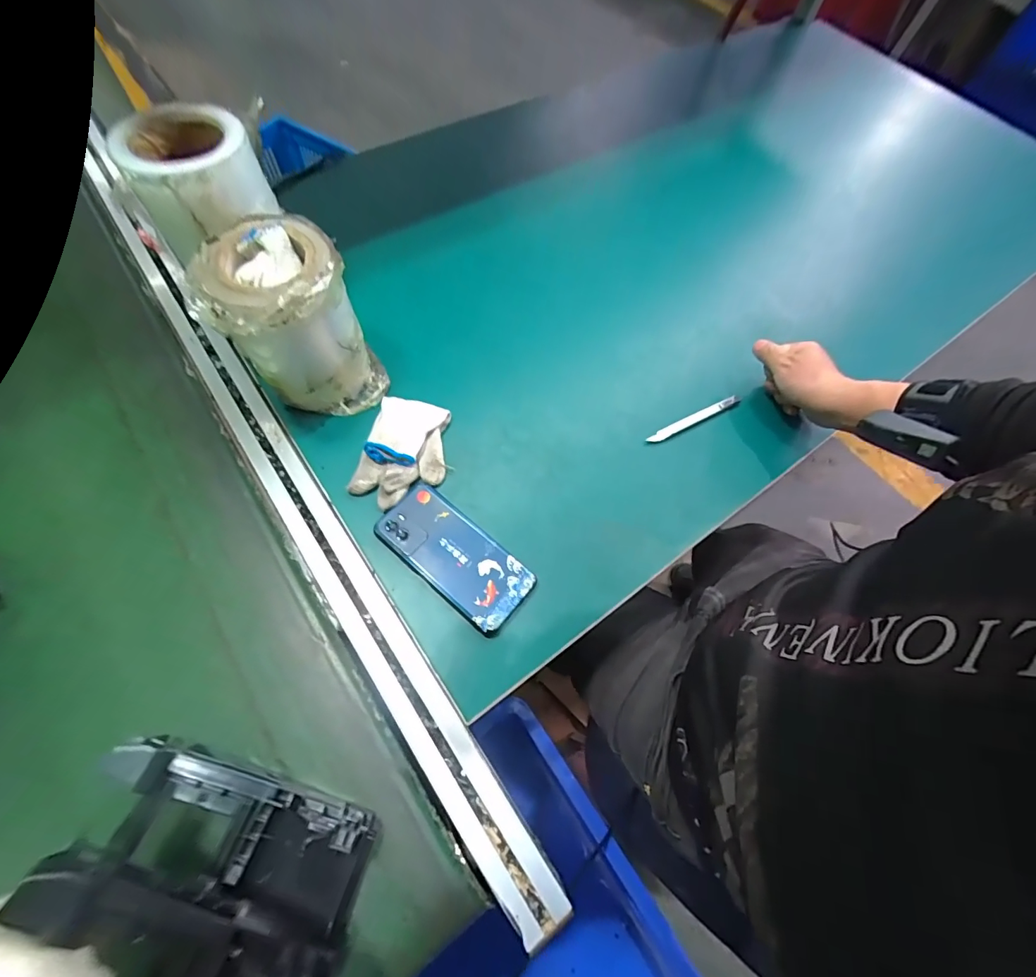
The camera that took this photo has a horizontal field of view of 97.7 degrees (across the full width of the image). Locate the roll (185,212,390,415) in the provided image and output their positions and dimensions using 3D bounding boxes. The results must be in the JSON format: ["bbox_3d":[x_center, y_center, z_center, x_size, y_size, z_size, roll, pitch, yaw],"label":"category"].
[{"bbox_3d":[-0.230,-0.173,0.477,0.122,0.158,0.132,1,69,-2],"label":"roll"}]

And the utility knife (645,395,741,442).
[{"bbox_3d":[0.217,-0.086,0.558,0.130,0.012,0.013,-26,72,-11],"label":"utility knife"}]

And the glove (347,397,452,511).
[{"bbox_3d":[-0.123,-0.043,0.493,0.087,0.027,0.127,14,69,3],"label":"glove"}]

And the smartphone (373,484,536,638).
[{"bbox_3d":[-0.064,0.068,0.459,0.163,0.013,0.076,38,73,11],"label":"smartphone"}]

